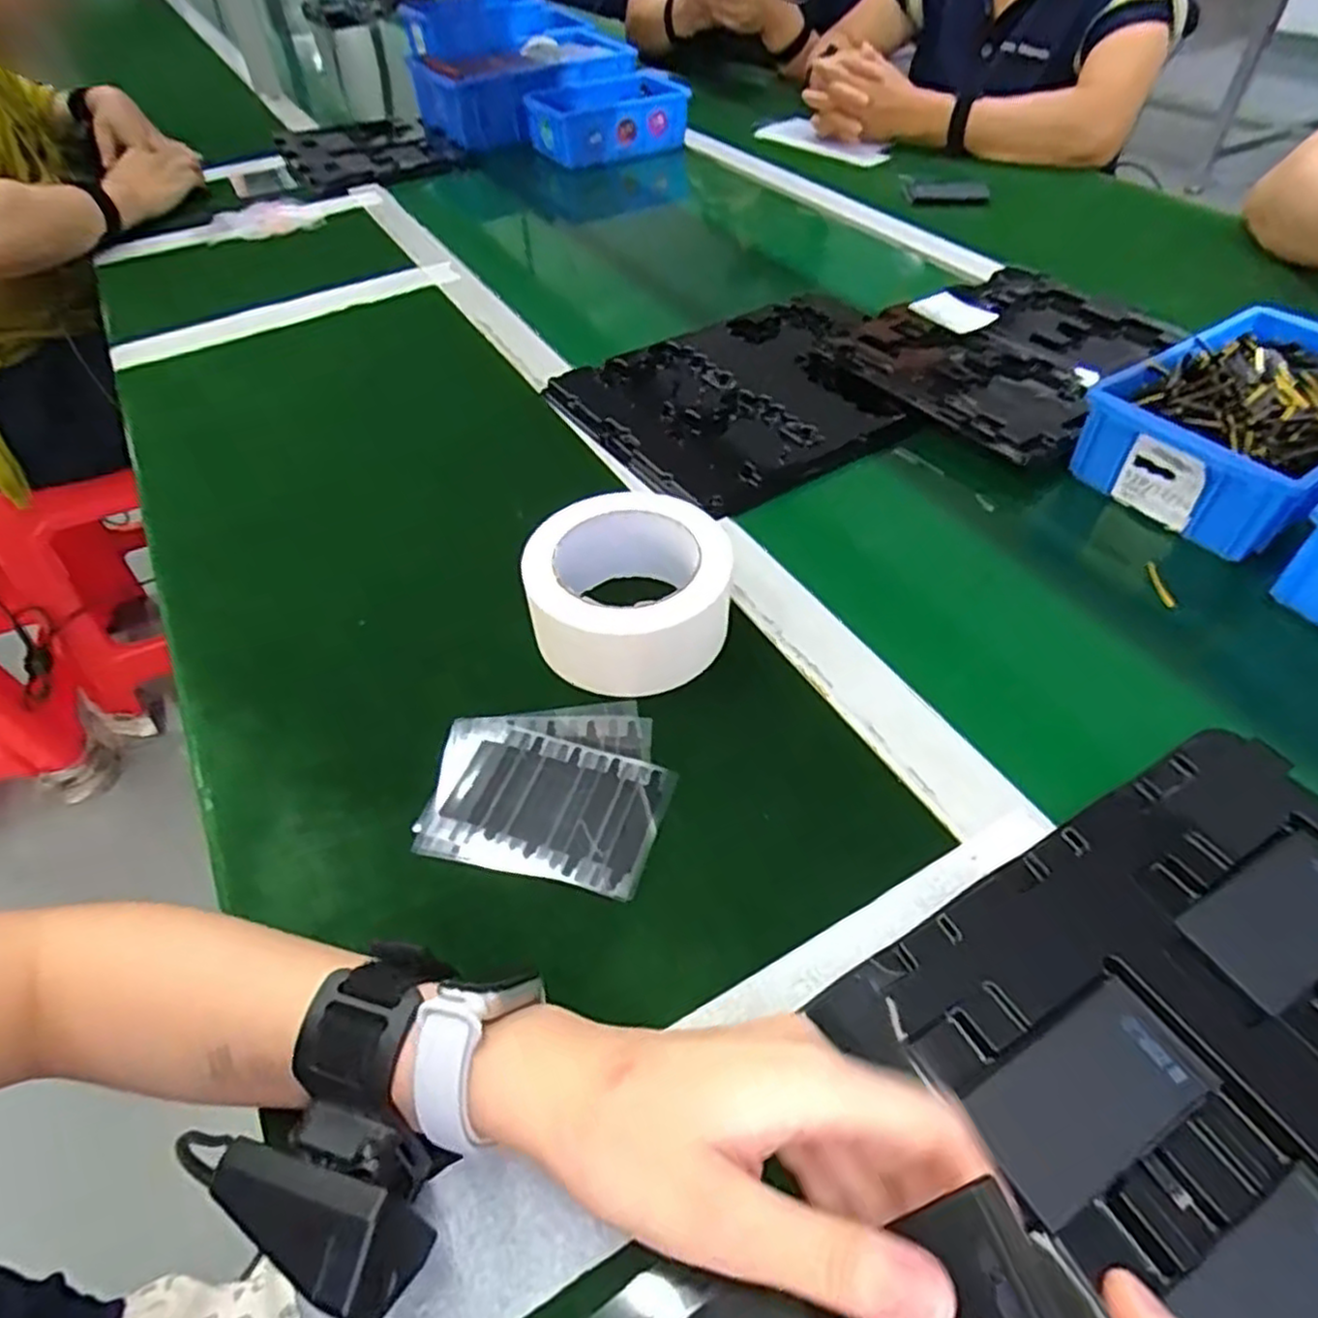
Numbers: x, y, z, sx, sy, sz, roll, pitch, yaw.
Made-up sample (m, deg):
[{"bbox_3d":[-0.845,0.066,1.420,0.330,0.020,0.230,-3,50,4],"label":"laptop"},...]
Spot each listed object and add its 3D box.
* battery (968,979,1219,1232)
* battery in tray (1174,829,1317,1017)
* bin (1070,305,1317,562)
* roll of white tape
[{"bbox_3d":[0.156,0.157,0.271,0.085,0.004,0.044,-26,53,-18],"label":"battery"},{"bbox_3d":[0.263,0.107,0.313,0.090,0.005,0.044,-24,52,-17],"label":"battery in tray"},{"bbox_3d":[0.406,-0.160,0.508,0.209,0.058,0.144,-28,54,-20],"label":"bin"},{"bbox_3d":[-0.017,-0.039,0.428,0.109,0.056,0.106,-1,49,1],"label":"roll of white tape"}]

